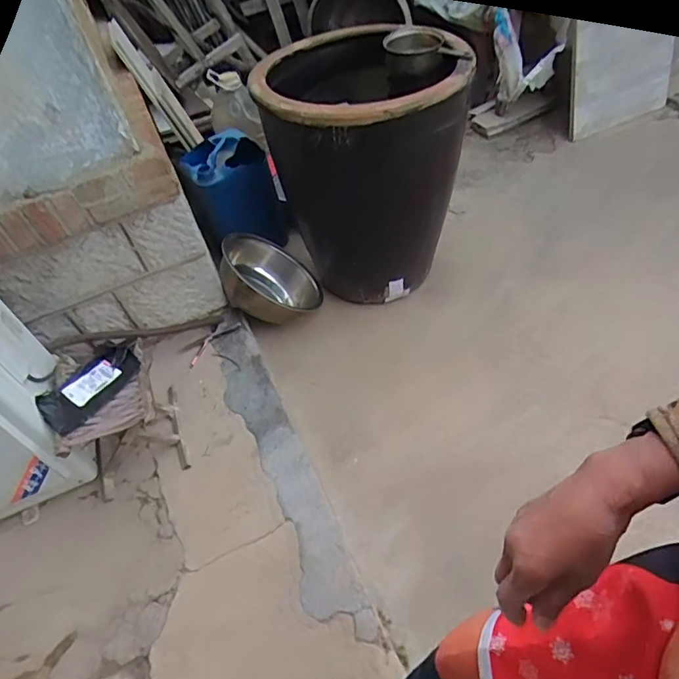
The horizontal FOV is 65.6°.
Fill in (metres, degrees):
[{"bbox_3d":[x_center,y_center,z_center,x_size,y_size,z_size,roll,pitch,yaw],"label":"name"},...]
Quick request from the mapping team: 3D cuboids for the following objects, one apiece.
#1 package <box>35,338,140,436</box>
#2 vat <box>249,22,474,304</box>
[{"bbox_3d":[-0.597,0.106,1.276,0.141,0.064,0.259,22,58,29],"label":"package"},{"bbox_3d":[0.069,-0.459,1.543,0.500,0.817,0.581,-12,48,3],"label":"vat"}]

